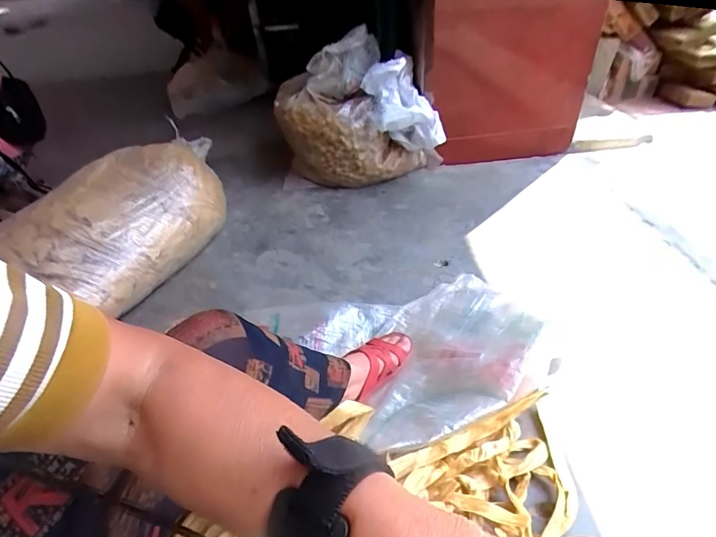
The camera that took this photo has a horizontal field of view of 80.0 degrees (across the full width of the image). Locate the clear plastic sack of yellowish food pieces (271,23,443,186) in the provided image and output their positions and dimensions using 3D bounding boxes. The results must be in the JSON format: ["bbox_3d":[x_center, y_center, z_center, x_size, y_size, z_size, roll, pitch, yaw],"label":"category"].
[{"bbox_3d":[-0.007,-0.481,1.367,0.497,0.380,0.338,-10,41,-5],"label":"clear plastic sack of yellowish food pieces"}]

